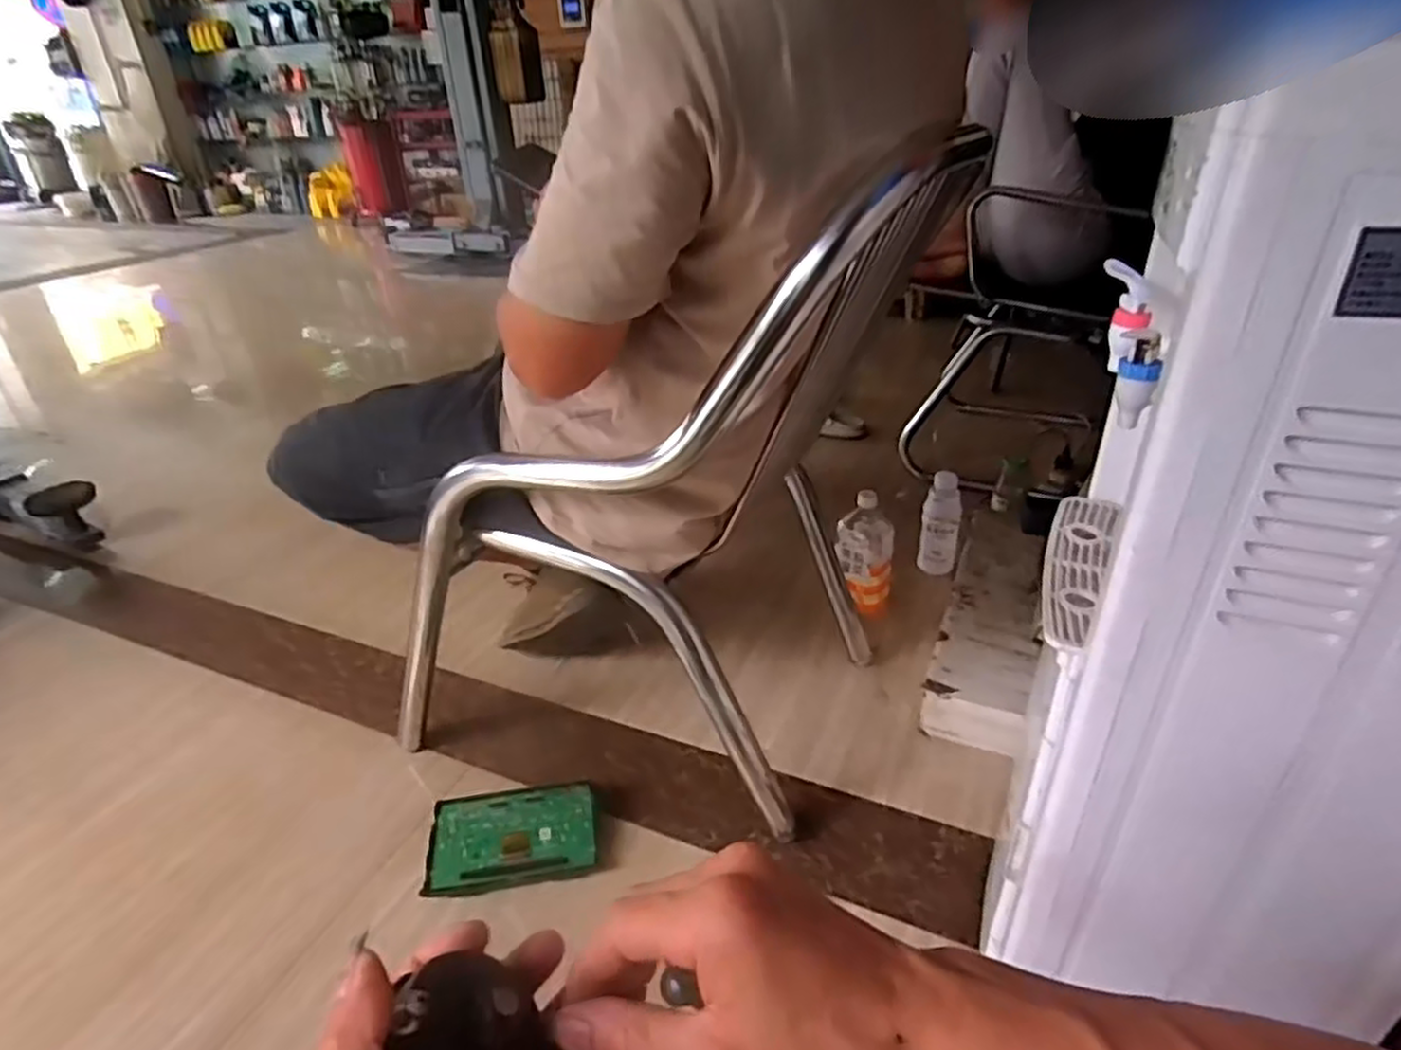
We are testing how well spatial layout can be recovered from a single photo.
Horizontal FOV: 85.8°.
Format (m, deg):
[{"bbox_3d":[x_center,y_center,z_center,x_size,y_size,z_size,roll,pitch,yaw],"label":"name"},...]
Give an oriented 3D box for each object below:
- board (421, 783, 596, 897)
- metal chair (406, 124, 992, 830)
[{"bbox_3d":[-0.228,0.378,0.918,0.196,0.012,0.118,-6,43,-8],"label":"board"},{"bbox_3d":[-0.064,-0.047,0.916,0.637,0.706,0.453,13,34,24],"label":"metal chair"}]

